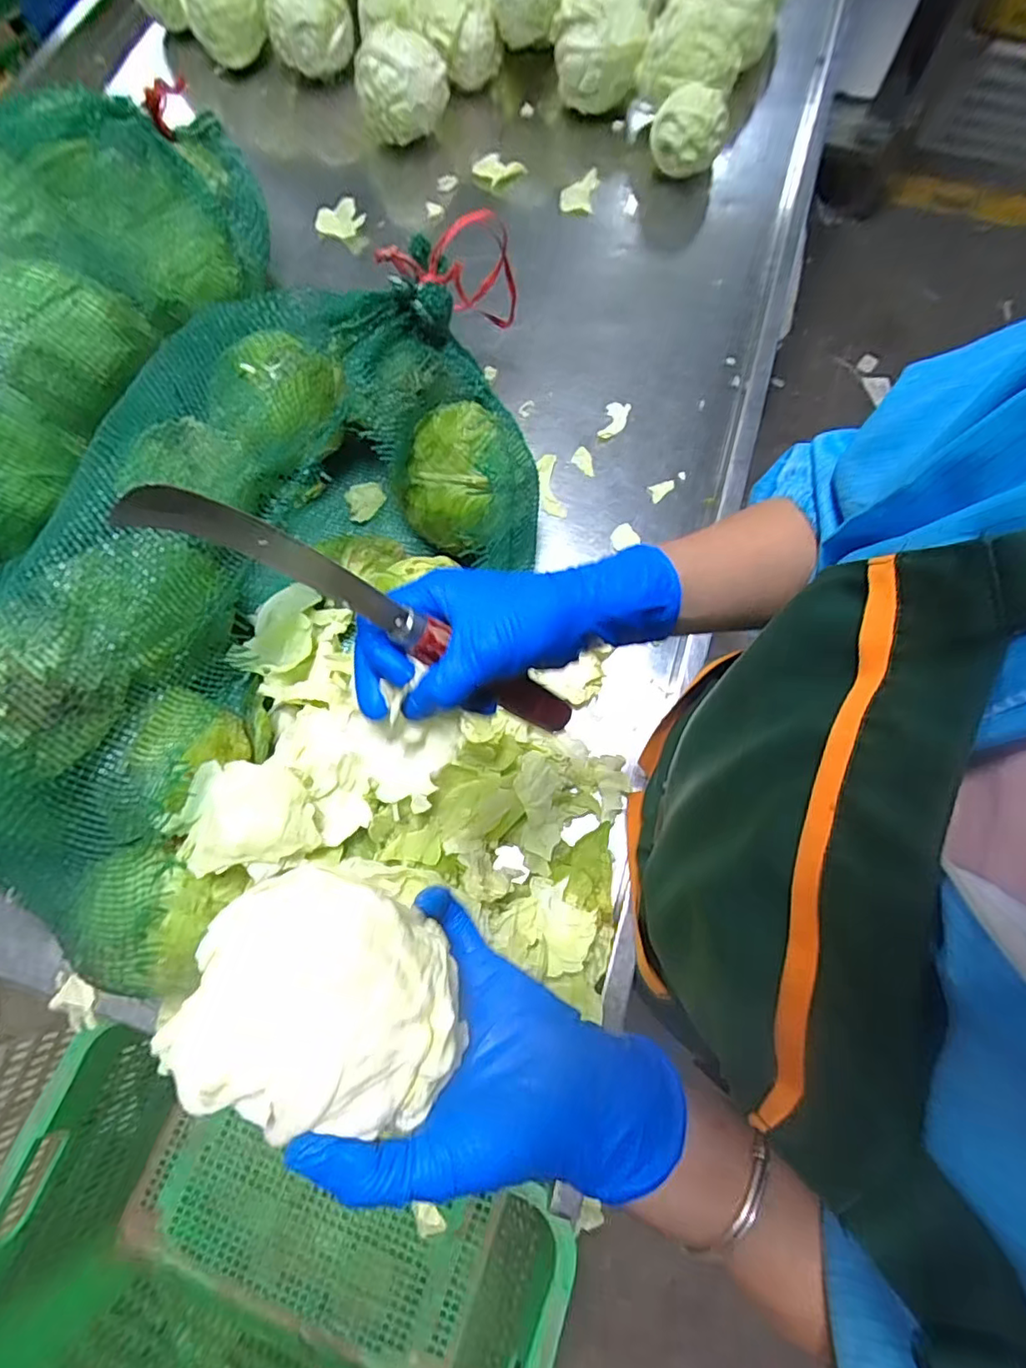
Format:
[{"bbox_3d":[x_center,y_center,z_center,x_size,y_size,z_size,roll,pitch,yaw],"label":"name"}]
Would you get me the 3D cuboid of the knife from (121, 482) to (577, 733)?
[{"bbox_3d":[-0.048,-0.023,0.268,0.017,0.231,0.021,-3,66,44],"label":"knife"}]

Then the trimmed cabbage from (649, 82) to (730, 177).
[{"bbox_3d":[0.236,-0.749,0.788,0.096,0.077,0.082,15,73,6],"label":"trimmed cabbage"}]

